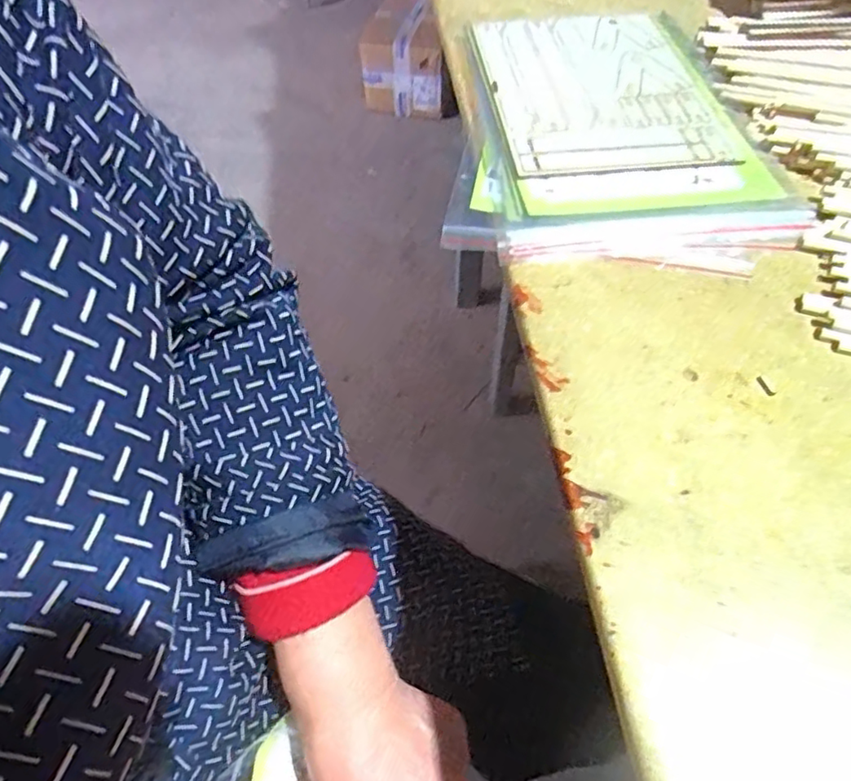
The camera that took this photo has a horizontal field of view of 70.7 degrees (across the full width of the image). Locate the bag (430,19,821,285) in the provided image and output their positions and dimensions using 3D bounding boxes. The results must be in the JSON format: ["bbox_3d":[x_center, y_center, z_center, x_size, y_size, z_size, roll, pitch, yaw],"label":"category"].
[{"bbox_3d":[0.113,-0.170,0.373,0.182,0.008,0.249,4,56,4],"label":"bag"}]

